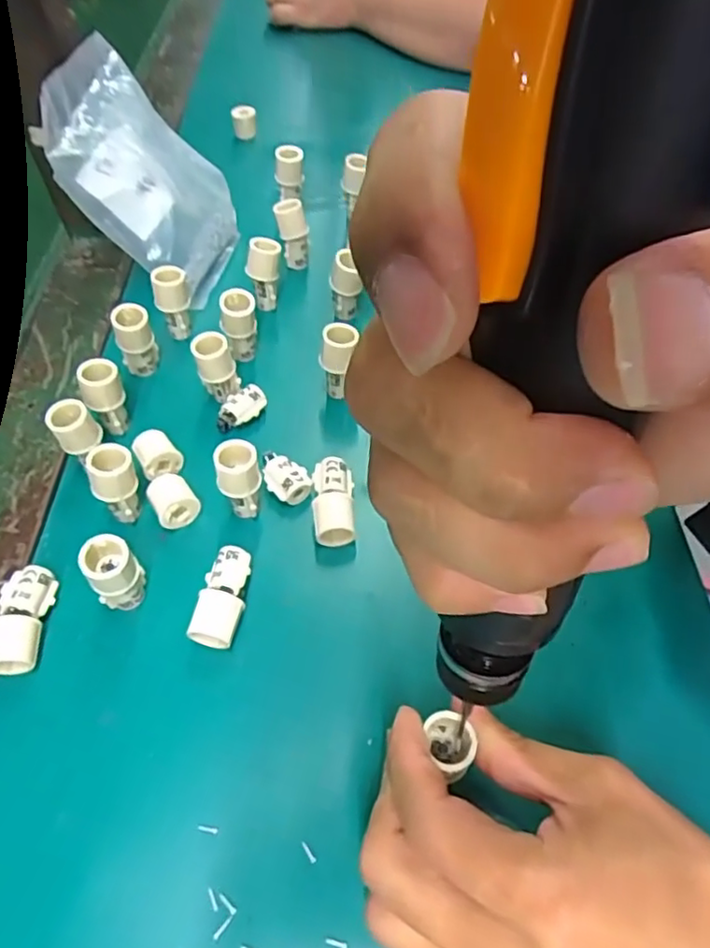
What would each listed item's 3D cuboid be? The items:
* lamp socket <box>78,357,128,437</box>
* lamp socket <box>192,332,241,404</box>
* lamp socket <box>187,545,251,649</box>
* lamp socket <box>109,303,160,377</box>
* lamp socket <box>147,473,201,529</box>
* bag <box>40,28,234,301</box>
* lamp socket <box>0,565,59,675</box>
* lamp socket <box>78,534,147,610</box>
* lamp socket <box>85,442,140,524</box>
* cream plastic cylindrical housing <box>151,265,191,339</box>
[{"bbox_3d":[-0.128,-0.039,0.322,0.019,0.038,0.018,-24,57,-16],"label":"lamp socket"},{"bbox_3d":[-0.074,-0.056,0.335,0.020,0.038,0.017,-20,56,-13],"label":"lamp socket"},{"bbox_3d":[-0.056,0.054,0.271,0.018,0.019,0.045,5,54,5],"label":"lamp socket"},{"bbox_3d":[-0.121,-0.074,0.347,0.020,0.040,0.015,-15,55,-10],"label":"lamp socket"},{"bbox_3d":[-0.088,0.013,0.300,0.019,0.017,0.022,-31,59,-20],"label":"lamp socket"},{"bbox_3d":[-0.130,-0.187,0.392,0.019,0.144,0.097,-8,42,49],"label":"bag"},{"bbox_3d":[-0.140,0.061,0.263,0.019,0.015,0.045,-3,54,-2],"label":"lamp socket"},{"bbox_3d":[-0.100,0.044,0.263,0.020,0.042,0.018,-34,60,-22],"label":"lamp socket"},{"bbox_3d":[-0.110,0.006,0.291,0.020,0.041,0.018,-28,58,-19],"label":"lamp socket"},{"bbox_3d":[-0.106,-0.099,0.367,0.020,0.042,0.015,-15,55,-10],"label":"cream plastic cylindrical housing"}]

